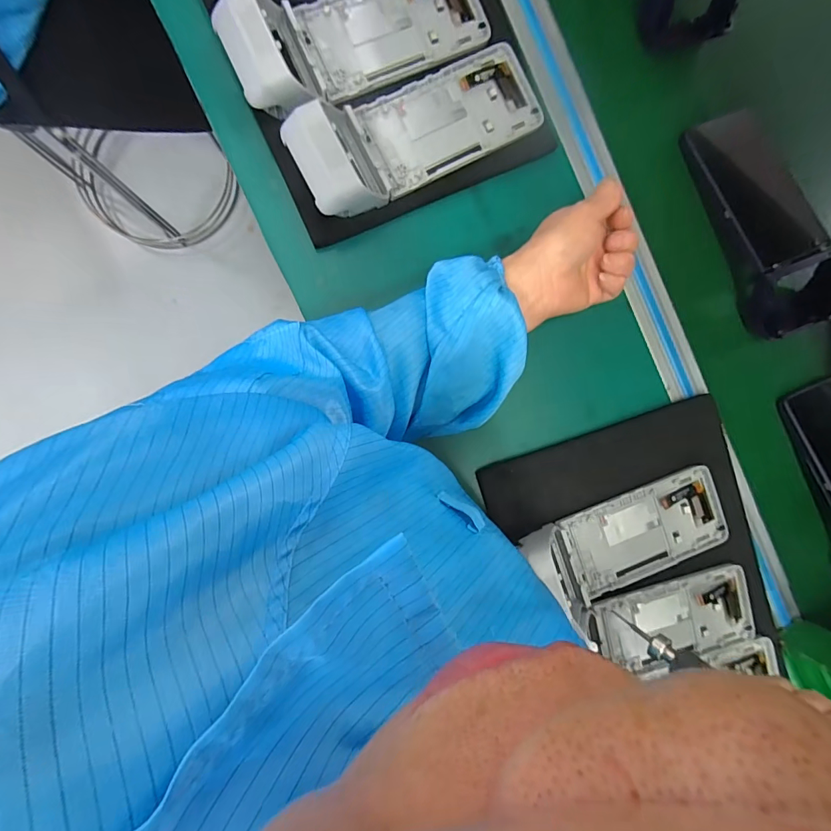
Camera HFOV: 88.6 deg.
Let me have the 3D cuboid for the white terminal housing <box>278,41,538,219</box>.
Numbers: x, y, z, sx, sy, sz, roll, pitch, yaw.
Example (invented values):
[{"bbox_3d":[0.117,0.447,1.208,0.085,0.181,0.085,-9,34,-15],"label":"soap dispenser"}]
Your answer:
[{"bbox_3d":[0.003,-0.253,0.376,0.228,0.045,0.084,-32,94,-15],"label":"white terminal housing"}]

